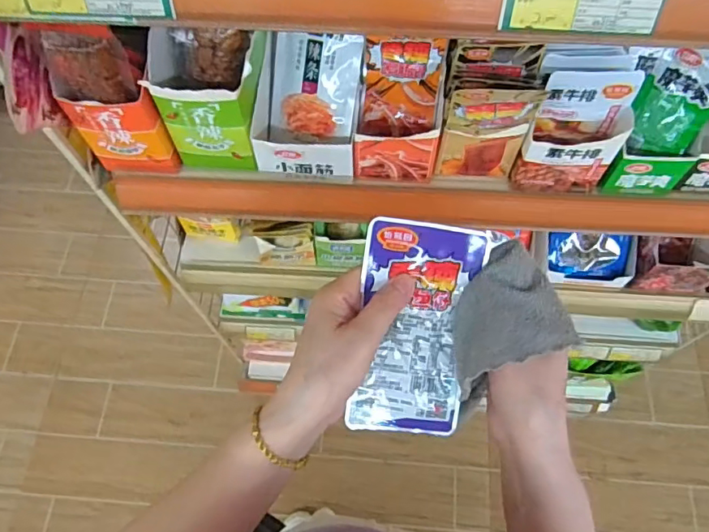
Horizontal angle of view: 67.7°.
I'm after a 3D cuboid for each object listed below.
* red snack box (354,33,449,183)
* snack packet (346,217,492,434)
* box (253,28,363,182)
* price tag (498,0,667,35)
[{"bbox_3d":[0.045,-0.148,0.524,0.082,0.099,0.095,7,66,3],"label":"red snack box"},{"bbox_3d":[0.040,0.044,0.353,0.076,0.007,0.144,7,102,-1],"label":"snack packet"},{"bbox_3d":[-0.048,-0.160,0.543,0.107,0.086,0.117,7,66,3],"label":"box"},{"bbox_3d":[0.151,-0.174,0.348,0.103,0.036,0.004,3,38,3],"label":"price tag"}]

